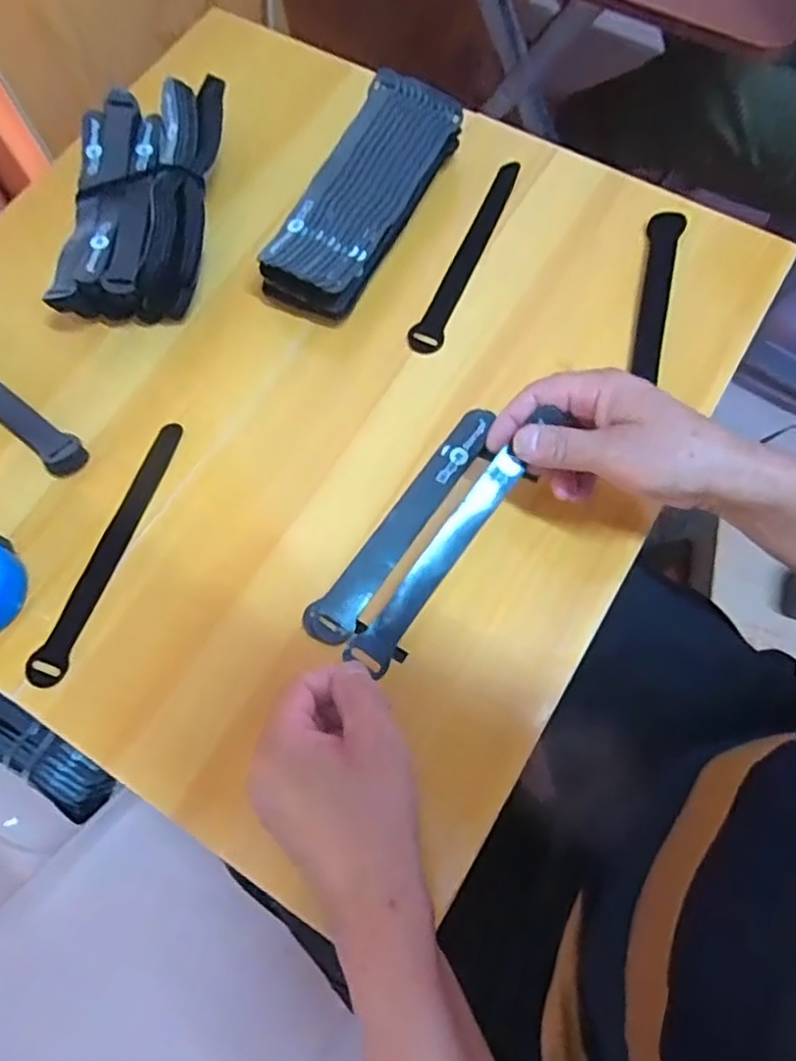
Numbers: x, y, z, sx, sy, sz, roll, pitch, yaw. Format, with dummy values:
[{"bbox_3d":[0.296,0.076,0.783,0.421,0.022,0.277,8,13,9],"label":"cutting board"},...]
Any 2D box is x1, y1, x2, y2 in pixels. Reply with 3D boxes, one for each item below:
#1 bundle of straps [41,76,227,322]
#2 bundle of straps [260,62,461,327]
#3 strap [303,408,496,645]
[{"bbox_3d":[-0.203,-0.267,0.524,0.114,0.051,0.216,0,70,2],"label":"bundle of straps"},{"bbox_3d":[-0.027,-0.262,0.514,0.076,0.048,0.197,25,73,11],"label":"bundle of straps"},{"bbox_3d":[0.005,-0.008,0.456,0.030,0.010,0.198,32,74,13],"label":"strap"}]

